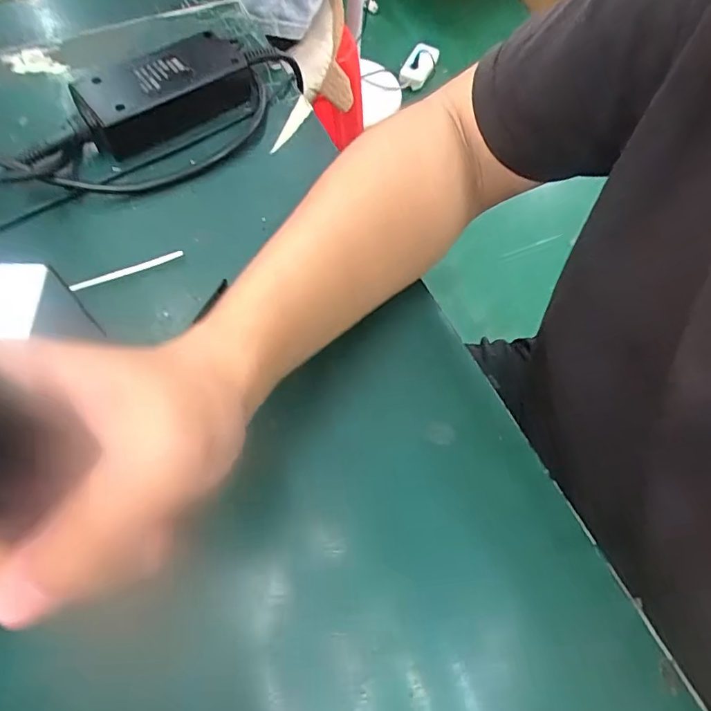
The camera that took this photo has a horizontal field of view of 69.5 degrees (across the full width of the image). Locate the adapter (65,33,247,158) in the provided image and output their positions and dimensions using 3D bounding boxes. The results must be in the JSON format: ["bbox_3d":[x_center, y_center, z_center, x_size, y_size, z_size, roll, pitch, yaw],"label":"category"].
[{"bbox_3d":[-0.137,-0.192,0.372,0.119,0.038,0.046,-34,70,-18],"label":"adapter"}]

